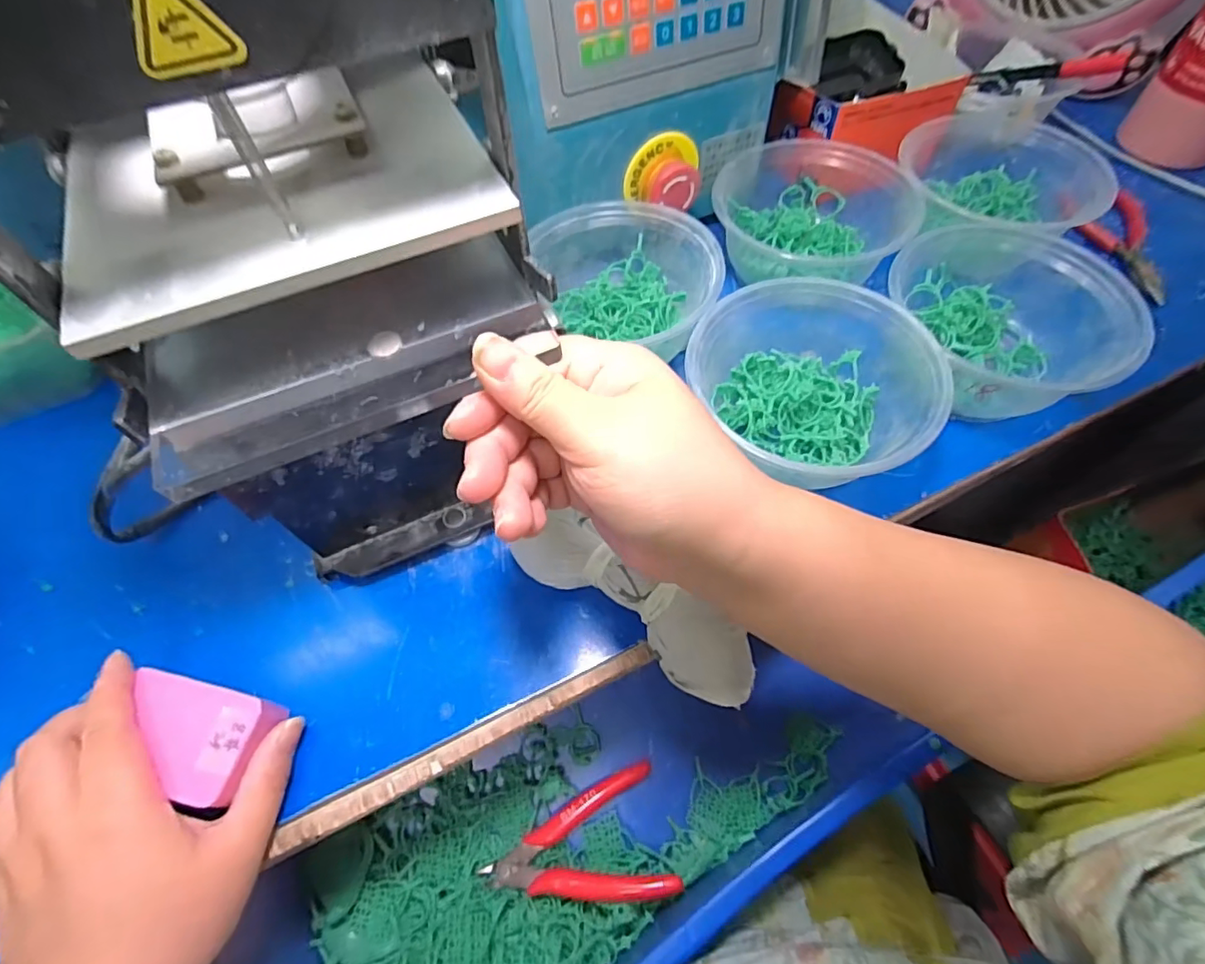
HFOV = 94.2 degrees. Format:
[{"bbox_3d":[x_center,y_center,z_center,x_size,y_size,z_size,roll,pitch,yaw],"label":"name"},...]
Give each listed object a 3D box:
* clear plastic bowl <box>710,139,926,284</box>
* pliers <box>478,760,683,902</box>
[{"bbox_3d":[0.151,-0.193,0.405,0.138,0.047,0.130,-1,60,1],"label":"clear plastic bowl"},{"bbox_3d":[-0.015,0.234,0.357,0.113,0.015,0.075,-15,41,-7],"label":"pliers"}]

